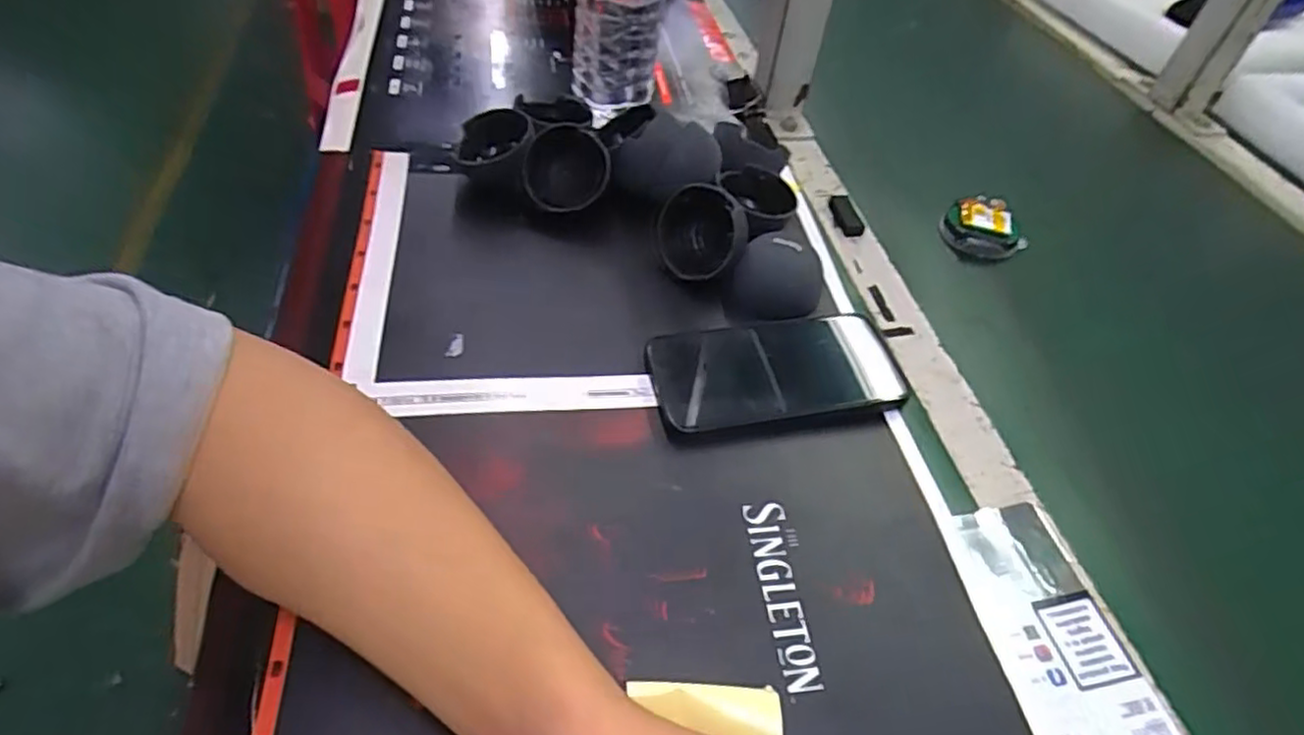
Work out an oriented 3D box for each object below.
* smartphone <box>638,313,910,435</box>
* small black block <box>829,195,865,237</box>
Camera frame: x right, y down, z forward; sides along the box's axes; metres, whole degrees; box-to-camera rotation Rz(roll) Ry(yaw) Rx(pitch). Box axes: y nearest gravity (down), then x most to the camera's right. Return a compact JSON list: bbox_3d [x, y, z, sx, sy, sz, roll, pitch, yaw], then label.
[{"bbox_3d":[0.078,0.002,0.413,0.154,0.013,0.074,-7,50,-12],"label":"smartphone"},{"bbox_3d":[0.151,-0.119,0.535,0.019,0.006,0.049,1,49,-6],"label":"small black block"}]

